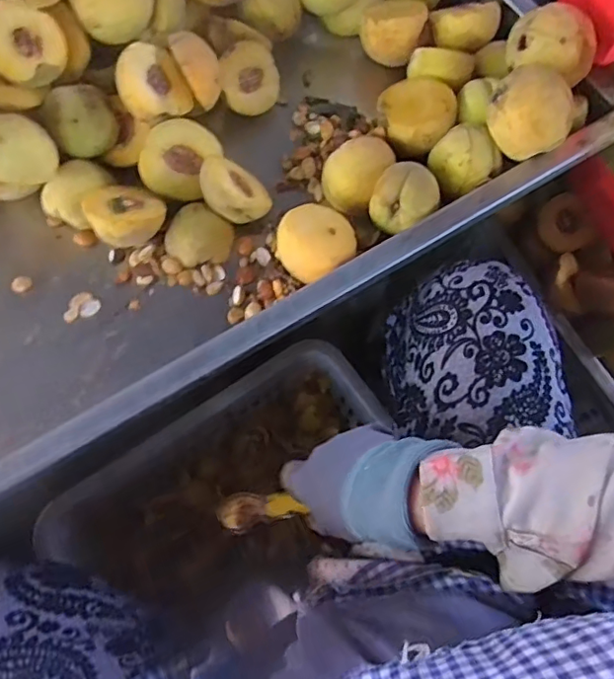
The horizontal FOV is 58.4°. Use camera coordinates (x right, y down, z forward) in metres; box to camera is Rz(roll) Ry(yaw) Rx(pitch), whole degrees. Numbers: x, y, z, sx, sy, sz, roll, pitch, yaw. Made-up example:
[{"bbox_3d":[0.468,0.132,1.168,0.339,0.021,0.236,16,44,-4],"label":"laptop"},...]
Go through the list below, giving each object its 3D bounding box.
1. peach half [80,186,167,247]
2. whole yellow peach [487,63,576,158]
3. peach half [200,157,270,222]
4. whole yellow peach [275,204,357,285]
[{"bbox_3d":[-0.158,-0.108,0.476,0.066,0.037,0.056,10,70,2],"label":"peach half"},{"bbox_3d":[0.188,-0.194,0.469,0.065,0.058,0.066,0,70,-2],"label":"whole yellow peach"},{"bbox_3d":[-0.069,-0.133,0.489,0.055,0.030,0.065,-7,58,-45],"label":"peach half"},{"bbox_3d":[0.009,-0.079,0.464,0.060,0.046,0.062,1,70,-1],"label":"whole yellow peach"}]

